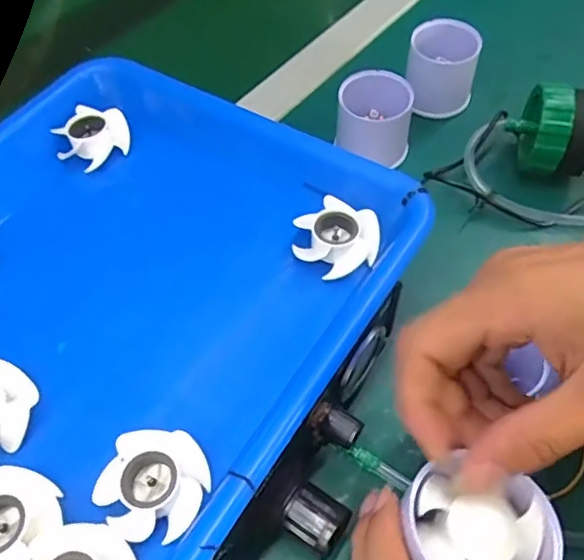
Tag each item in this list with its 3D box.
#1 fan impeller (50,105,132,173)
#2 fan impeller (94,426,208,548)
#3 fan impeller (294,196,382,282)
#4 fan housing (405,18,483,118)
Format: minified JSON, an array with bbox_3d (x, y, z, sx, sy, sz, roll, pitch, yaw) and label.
[{"bbox_3d":[-0.121,-0.089,0.356,0.038,0.017,0.040,20,60,16],"label":"fan impeller"},{"bbox_3d":[-0.057,0.084,0.238,0.040,0.015,0.043,21,60,17],"label":"fan impeller"},{"bbox_3d":[0.025,-0.023,0.304,0.039,0.017,0.038,-37,61,-20],"label":"fan impeller"},{"bbox_3d":[0.116,-0.161,0.448,0.052,0.056,0.045,9,57,10],"label":"fan housing"}]

